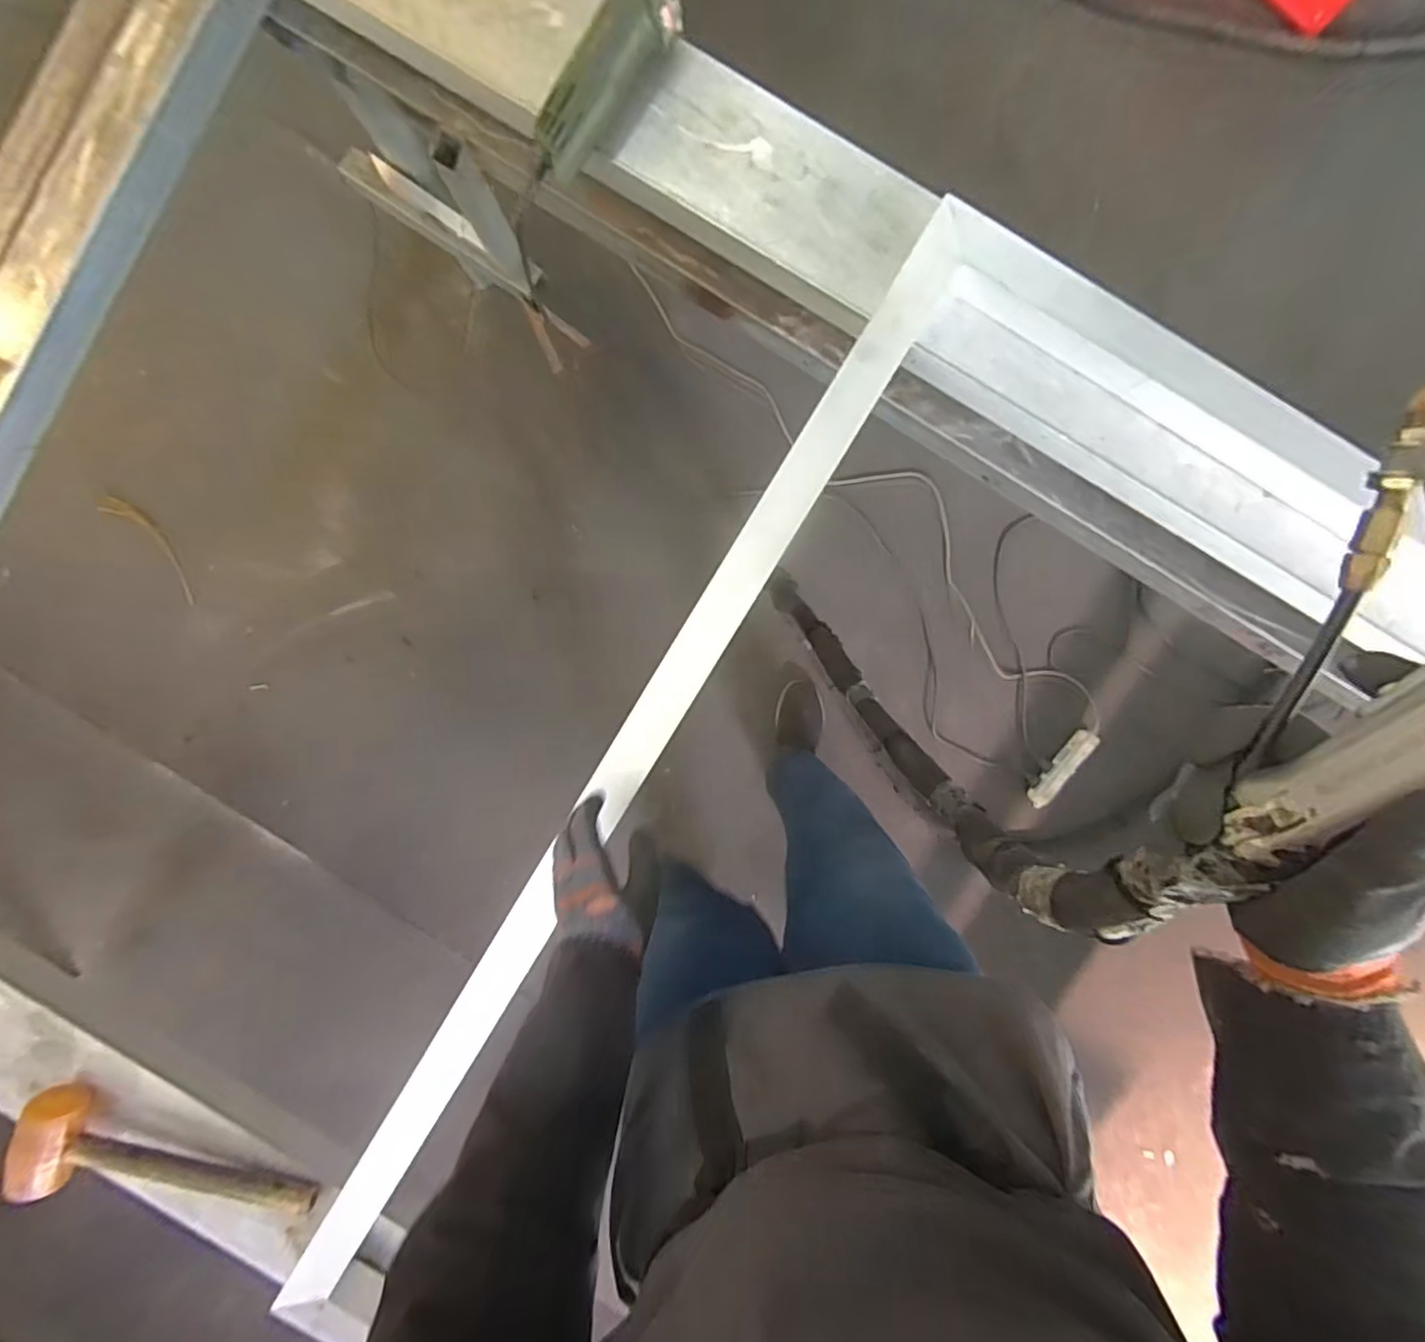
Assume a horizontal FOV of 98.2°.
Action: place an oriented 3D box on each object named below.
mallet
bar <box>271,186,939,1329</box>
[{"bbox_3d":[-0.657,0.603,0.741,0.334,0.093,0.146,19,93,1],"label":"mallet"},{"bbox_3d":[-0.097,0.131,0.681,0.061,0.058,1.324,32,94,0],"label":"bar"}]

